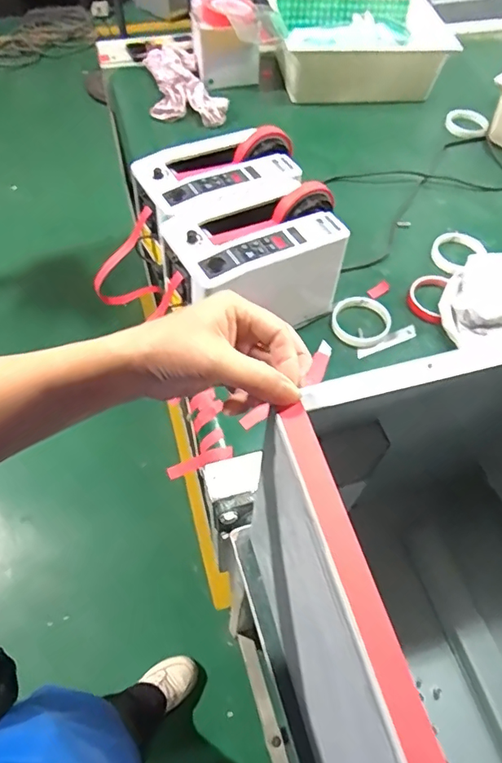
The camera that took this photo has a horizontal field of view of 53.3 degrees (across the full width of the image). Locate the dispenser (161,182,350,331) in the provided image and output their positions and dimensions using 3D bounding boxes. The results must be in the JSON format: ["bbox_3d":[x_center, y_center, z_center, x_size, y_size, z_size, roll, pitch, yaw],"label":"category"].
[{"bbox_3d":[0.010,-0.160,0.693,0.234,0.151,0.140,-24,61,-16],"label":"dispenser"}]

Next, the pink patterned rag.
[{"bbox_3d":[-0.144,-0.639,1.070,0.151,0.049,0.247,-8,58,-7],"label":"pink patterned rag"}]

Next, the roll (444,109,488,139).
[{"bbox_3d":[0.459,-0.550,1.062,0.087,0.011,0.099,18,58,9],"label":"roll"}]

